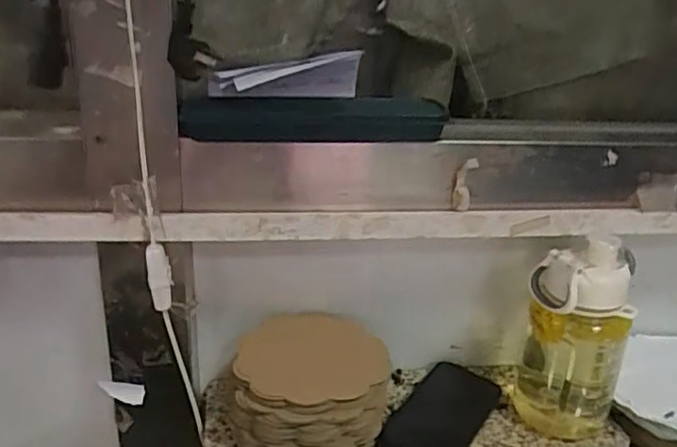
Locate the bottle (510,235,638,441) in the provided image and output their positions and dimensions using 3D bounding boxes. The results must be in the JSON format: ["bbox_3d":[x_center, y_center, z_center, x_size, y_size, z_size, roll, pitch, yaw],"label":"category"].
[{"bbox_3d":[0.223,0.109,0.580,0.084,0.183,0.070,-2,22,-10],"label":"bottle"}]

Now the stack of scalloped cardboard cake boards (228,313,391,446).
[{"bbox_3d":[-0.024,0.150,0.566,0.140,0.083,0.138,5,22,6],"label":"stack of scalloped cardboard cake boards"}]

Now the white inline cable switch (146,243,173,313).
[{"bbox_3d":[-0.151,0.046,0.514,0.018,0.058,0.018,-7,24,-22],"label":"white inline cable switch"}]

